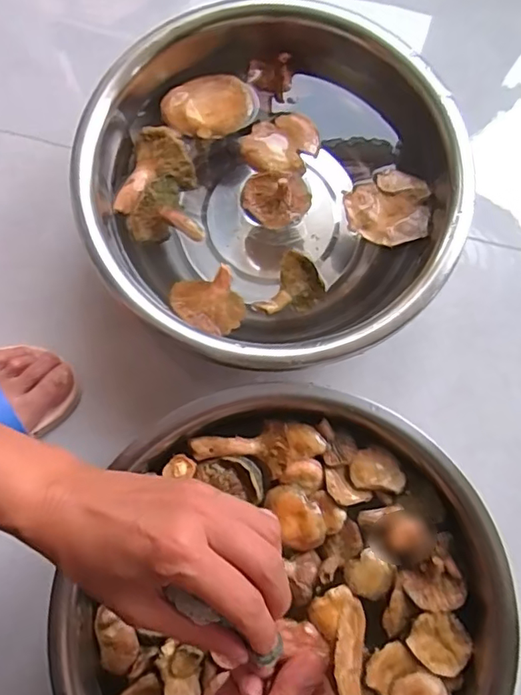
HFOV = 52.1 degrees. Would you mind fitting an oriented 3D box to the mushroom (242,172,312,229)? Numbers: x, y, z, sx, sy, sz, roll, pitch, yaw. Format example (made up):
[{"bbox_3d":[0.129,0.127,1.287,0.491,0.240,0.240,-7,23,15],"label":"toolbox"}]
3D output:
[{"bbox_3d":[0.015,-0.134,0.482,0.061,0.030,0.051,6,79,0],"label":"mushroom"}]

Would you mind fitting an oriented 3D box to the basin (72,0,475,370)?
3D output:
[{"bbox_3d":[0.012,-0.138,0.500,0.316,0.128,0.312,0,79,-1],"label":"basin"}]

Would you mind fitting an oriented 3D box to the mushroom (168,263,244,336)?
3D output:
[{"bbox_3d":[-0.045,-0.037,0.465,0.059,0.024,0.053,-15,79,-4],"label":"mushroom"}]

